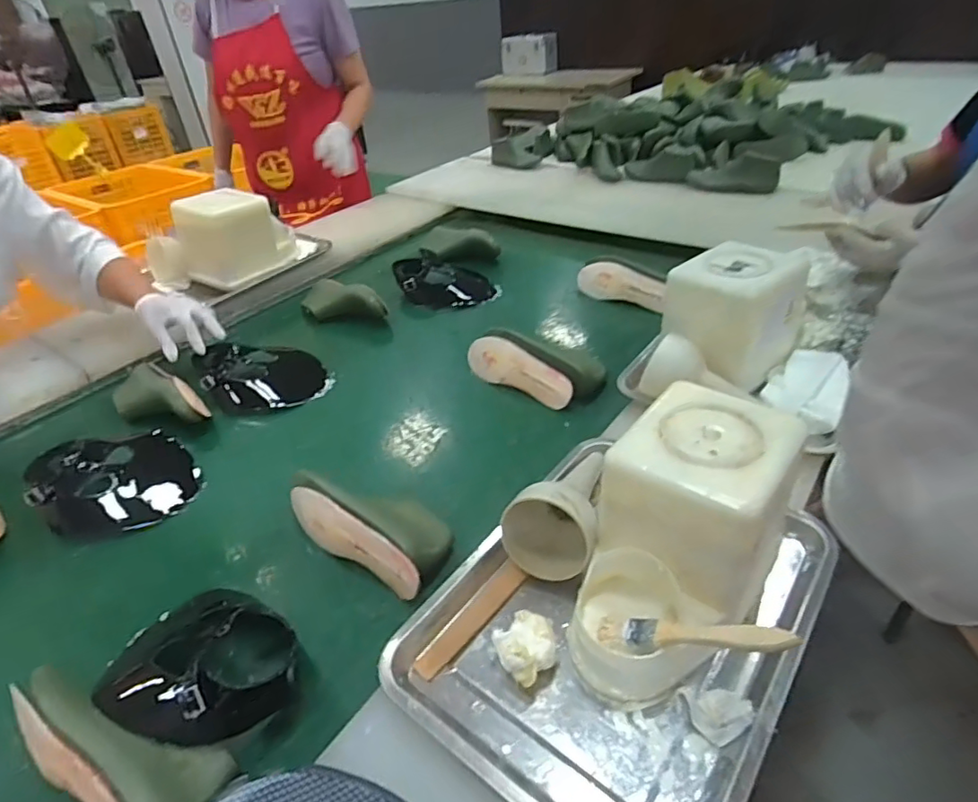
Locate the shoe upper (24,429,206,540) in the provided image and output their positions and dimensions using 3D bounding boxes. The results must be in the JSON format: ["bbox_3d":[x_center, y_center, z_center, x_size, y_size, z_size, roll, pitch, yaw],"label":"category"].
[{"bbox_3d":[-0.511,0.109,0.766,0.198,0.074,0.138,-19,40,-14],"label":"shoe upper"}]

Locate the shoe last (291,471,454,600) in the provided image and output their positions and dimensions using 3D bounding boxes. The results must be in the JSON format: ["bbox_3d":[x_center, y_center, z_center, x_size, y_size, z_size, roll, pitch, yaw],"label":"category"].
[{"bbox_3d":[-0.140,0.138,0.670,0.210,0.077,0.100,19,44,30],"label":"shoe last"}]

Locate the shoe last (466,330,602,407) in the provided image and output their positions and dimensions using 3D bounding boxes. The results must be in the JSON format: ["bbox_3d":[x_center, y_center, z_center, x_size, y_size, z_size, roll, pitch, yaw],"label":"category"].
[{"bbox_3d":[0.063,-0.057,0.923,0.238,0.066,0.087,21,45,30],"label":"shoe last"}]

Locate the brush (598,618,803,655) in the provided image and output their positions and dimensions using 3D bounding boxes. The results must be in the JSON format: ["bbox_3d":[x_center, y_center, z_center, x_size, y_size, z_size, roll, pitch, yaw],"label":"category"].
[{"bbox_3d":[0.152,0.178,0.424,0.146,0.013,0.023,-16,28,36],"label":"brush"}]

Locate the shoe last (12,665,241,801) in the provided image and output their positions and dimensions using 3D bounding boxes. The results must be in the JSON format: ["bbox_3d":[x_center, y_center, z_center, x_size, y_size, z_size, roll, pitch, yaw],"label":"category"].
[{"bbox_3d":[-0.325,0.302,0.484,0.215,0.061,0.084,12,43,24],"label":"shoe last"}]

